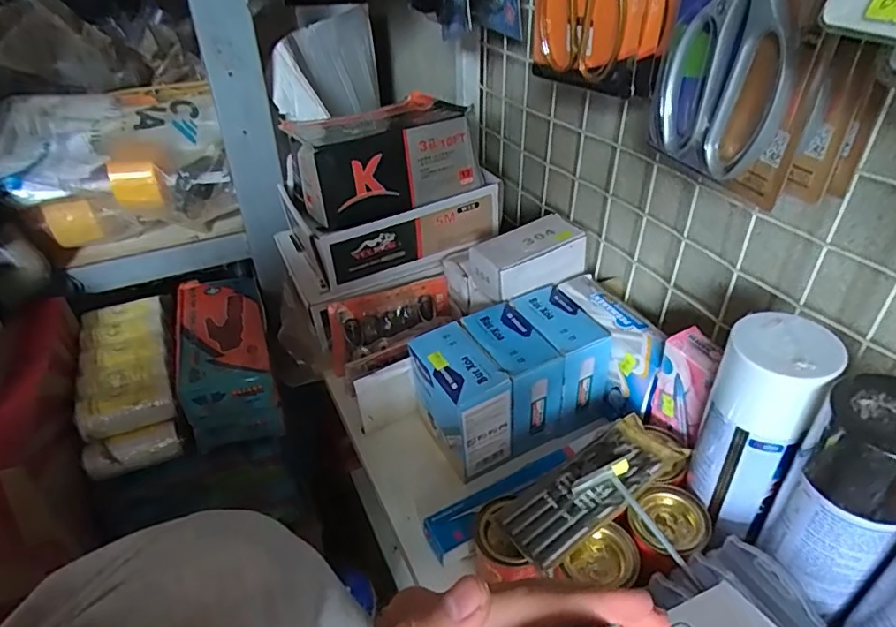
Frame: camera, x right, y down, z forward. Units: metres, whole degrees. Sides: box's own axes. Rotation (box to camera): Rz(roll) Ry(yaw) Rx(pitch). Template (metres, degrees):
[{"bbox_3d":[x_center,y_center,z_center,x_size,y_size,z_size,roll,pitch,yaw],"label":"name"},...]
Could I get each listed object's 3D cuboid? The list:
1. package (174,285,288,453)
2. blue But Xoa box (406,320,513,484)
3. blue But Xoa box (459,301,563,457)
[{"bbox_3d":[-0.280,0.039,0.694,0.100,0.073,0.274,-14,38,-18],"label":"package"},{"bbox_3d":[0.009,0.080,0.513,0.058,0.104,0.096,-20,40,-25],"label":"blue But Xoa box"},{"bbox_3d":[0.062,0.061,0.534,0.068,0.104,0.097,-17,39,-22],"label":"blue But Xoa box"}]

